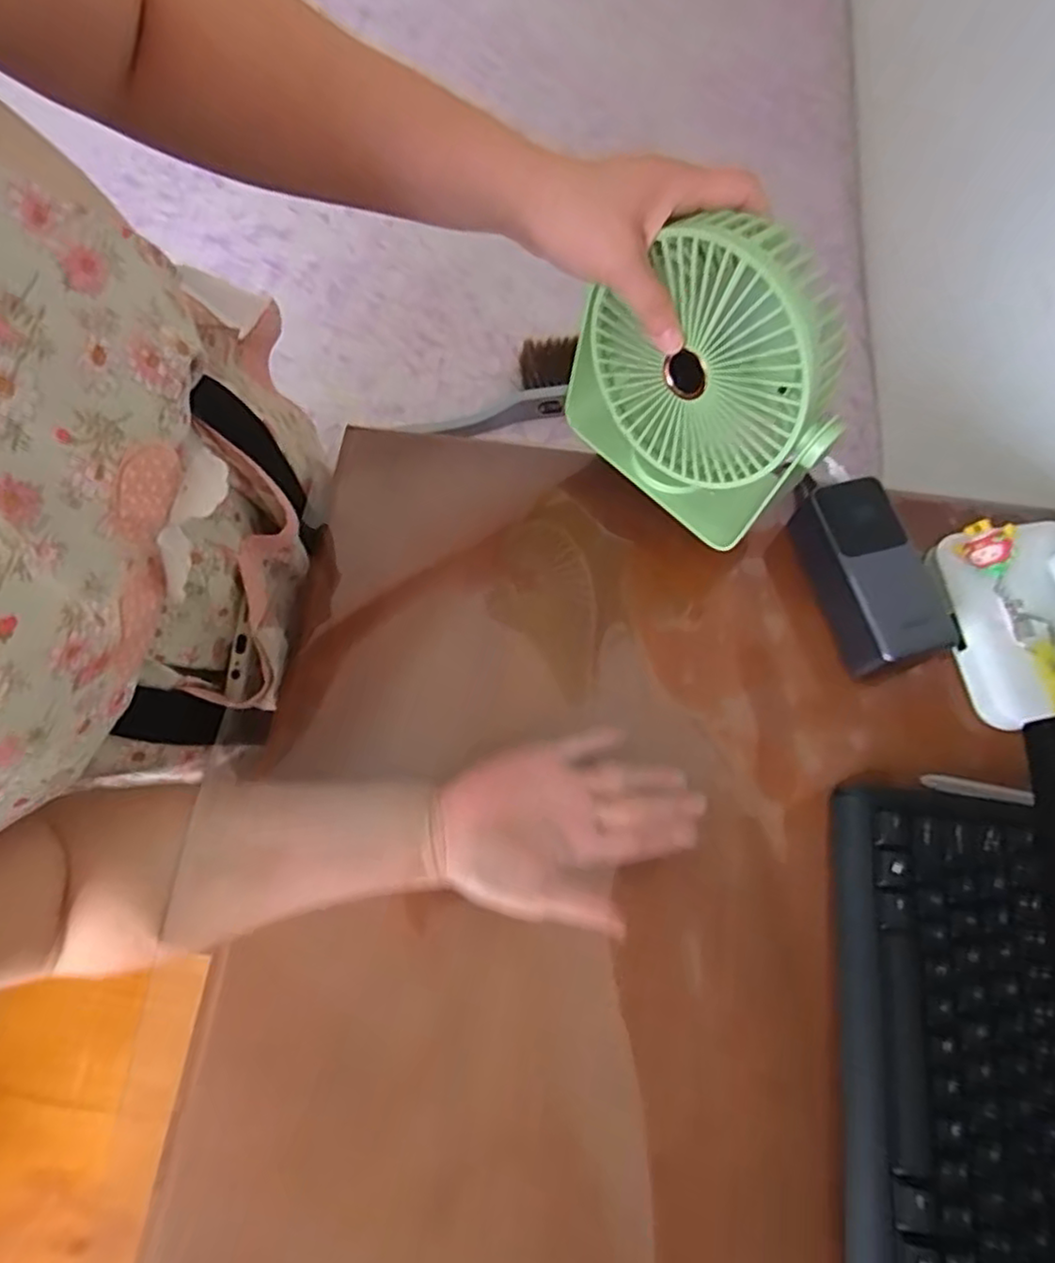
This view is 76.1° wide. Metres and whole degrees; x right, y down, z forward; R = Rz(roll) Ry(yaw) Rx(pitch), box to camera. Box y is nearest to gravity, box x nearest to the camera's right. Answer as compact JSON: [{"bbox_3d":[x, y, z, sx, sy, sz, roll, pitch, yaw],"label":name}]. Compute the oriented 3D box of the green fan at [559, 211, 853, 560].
[{"bbox_3d":[0.102,-0.149,0.401,0.053,0.171,0.161,-41,76,-15],"label":"green fan"}]

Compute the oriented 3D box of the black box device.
[{"bbox_3d":[0.226,-0.038,0.460,0.061,0.052,0.136,-13,71,-7],"label":"black box device"}]

